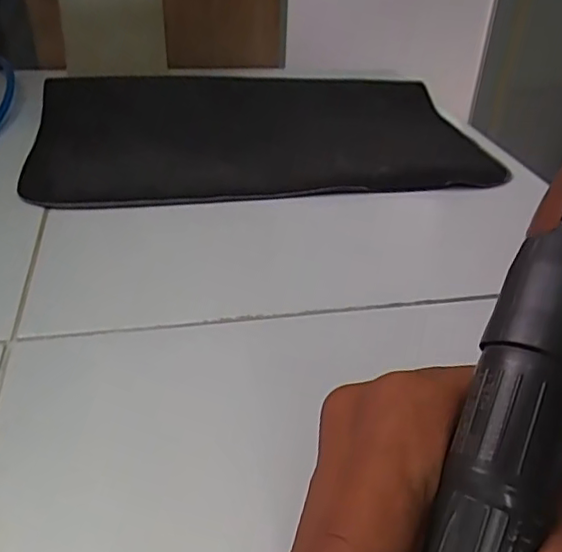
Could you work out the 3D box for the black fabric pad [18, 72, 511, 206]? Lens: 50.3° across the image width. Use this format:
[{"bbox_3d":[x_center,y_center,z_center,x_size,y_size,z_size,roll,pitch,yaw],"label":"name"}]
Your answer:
[{"bbox_3d":[-0.016,-0.142,0.555,0.389,0.030,0.248,-4,35,-12],"label":"black fabric pad"}]

